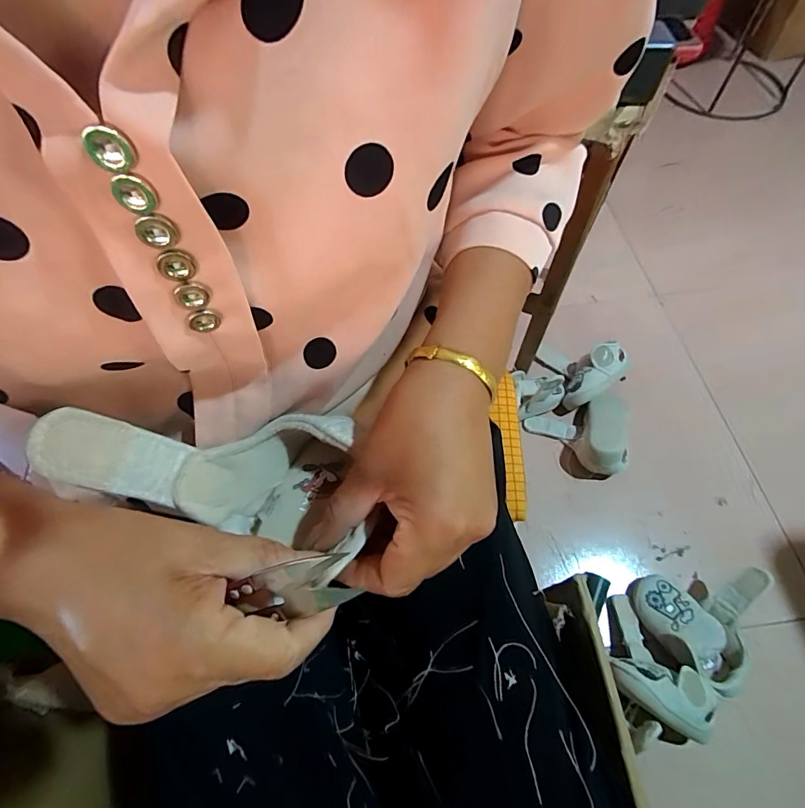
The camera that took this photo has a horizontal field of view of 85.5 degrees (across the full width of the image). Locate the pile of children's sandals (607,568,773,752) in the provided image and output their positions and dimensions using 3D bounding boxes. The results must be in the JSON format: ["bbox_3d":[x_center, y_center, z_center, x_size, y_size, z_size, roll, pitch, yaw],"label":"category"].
[{"bbox_3d":[0.364,0.314,0.552,0.179,0.105,0.182,-1,62,2],"label":"pile of children's sandals"}]

